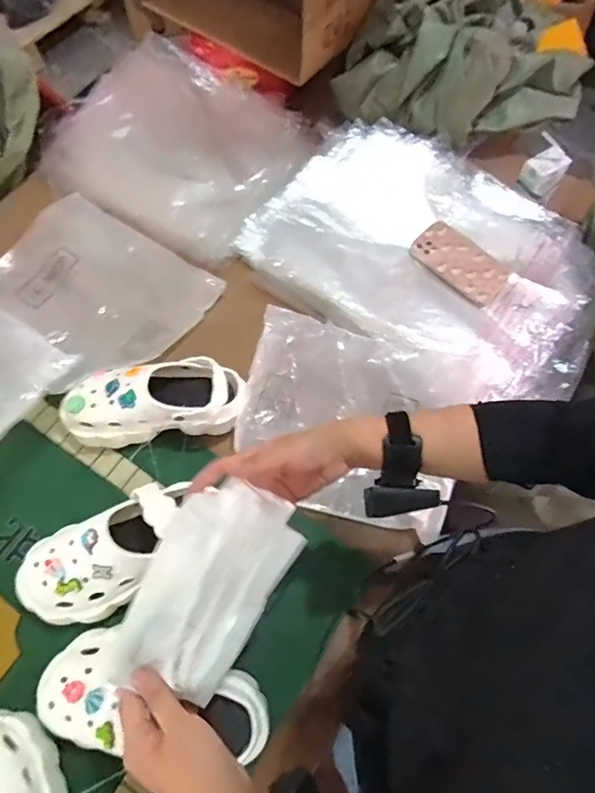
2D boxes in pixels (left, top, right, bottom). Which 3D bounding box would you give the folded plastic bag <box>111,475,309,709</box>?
[{"bbox_3d":[-0.069,0.154,0.412,0.110,0.026,0.168,42,63,-21],"label":"folded plastic bag"}]

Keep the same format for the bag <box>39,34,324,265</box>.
[{"bbox_3d":[-0.236,-0.458,0.923,0.439,0.040,0.364,31,82,10],"label":"bag"}]

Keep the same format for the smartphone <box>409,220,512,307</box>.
[{"bbox_3d":[0.272,-0.224,0.827,0.157,0.017,0.085,42,86,8],"label":"smartphone"}]

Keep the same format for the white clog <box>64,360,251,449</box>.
[{"bbox_3d":[-0.210,0.010,0.736,0.266,0.102,0.106,-9,67,-3],"label":"white clog"}]

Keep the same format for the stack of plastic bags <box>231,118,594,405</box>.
[{"bbox_3d":[0.217,-0.222,0.825,0.576,0.081,0.391,41,74,16],"label":"stack of plastic bags"}]

